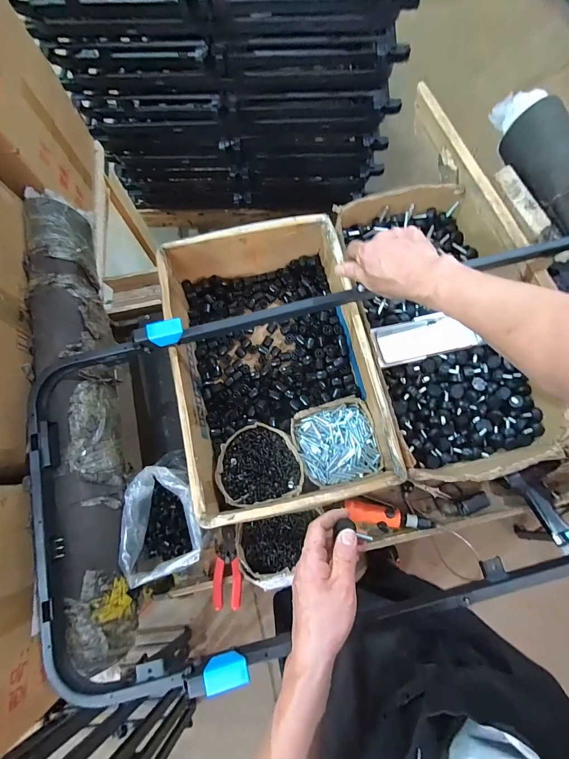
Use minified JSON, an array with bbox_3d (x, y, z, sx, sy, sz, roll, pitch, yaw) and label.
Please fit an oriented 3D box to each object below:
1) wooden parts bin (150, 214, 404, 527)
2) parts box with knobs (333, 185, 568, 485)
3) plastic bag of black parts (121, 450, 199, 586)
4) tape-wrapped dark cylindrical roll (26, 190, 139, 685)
[{"bbox_3d":[-0.016,-0.028,0.673,0.355,0.165,0.519,-13,77,-2],"label":"wooden parts bin"},{"bbox_3d":[0.320,-0.115,0.694,0.325,0.116,0.596,-11,77,-1],"label":"parts box with knobs"},{"bbox_3d":[-0.215,0.248,0.606,0.134,0.113,0.177,-16,77,-3],"label":"plastic bag of black parts"},{"bbox_3d":[-0.359,0.035,0.596,0.128,0.103,0.843,-16,77,-3],"label":"tape-wrapped dark cylindrical roll"}]

